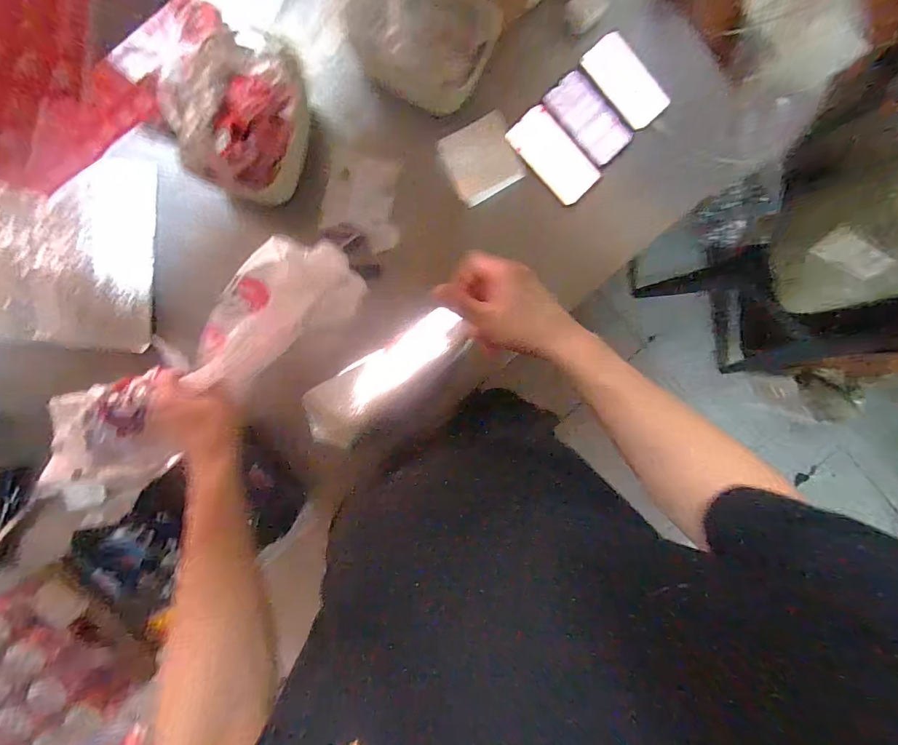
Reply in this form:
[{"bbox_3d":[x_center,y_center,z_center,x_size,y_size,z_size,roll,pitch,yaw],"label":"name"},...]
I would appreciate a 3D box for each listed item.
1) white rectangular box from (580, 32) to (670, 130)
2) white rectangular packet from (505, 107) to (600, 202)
[{"bbox_3d":[0.290,-0.479,0.686,0.065,0.026,0.152,-43,96,1],"label":"white rectangular box"},{"bbox_3d":[0.176,-0.364,0.704,0.077,0.016,0.159,-42,96,1],"label":"white rectangular packet"}]

